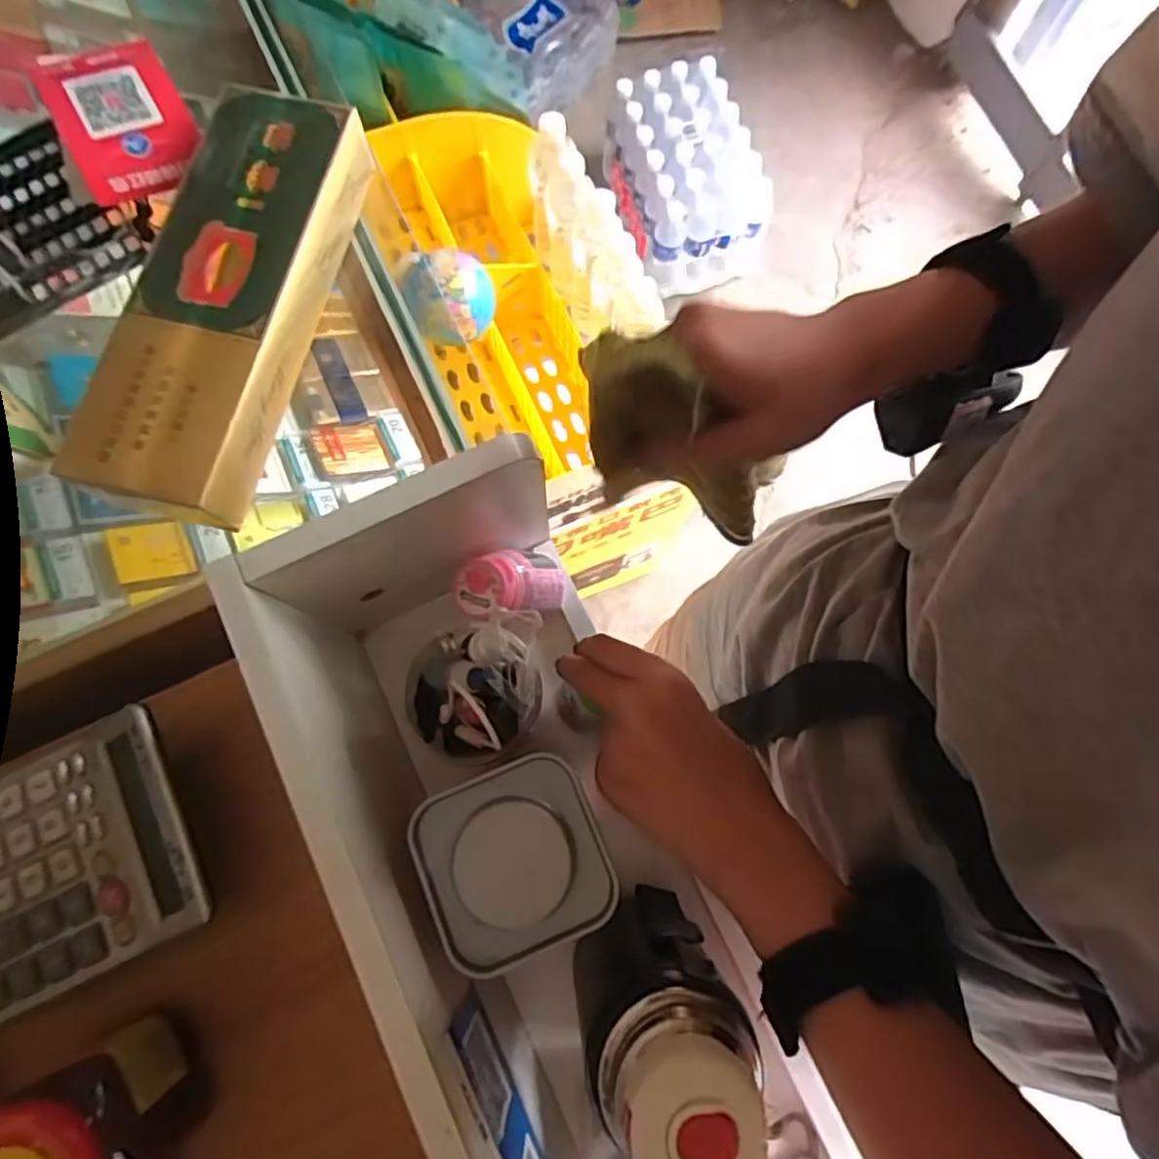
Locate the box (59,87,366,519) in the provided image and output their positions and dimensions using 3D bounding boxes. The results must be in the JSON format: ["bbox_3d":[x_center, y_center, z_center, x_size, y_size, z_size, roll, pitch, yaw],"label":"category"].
[{"bbox_3d":[-0.210,-0.173,0.421,0.099,0.050,0.287,12,77,3],"label":"box"}]

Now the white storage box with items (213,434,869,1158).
[{"bbox_3d":[0.030,0.247,0.347,0.165,0.200,0.600,-25,78,-6],"label":"white storage box with items"}]

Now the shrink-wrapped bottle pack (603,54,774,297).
[{"bbox_3d":[0.227,-0.851,1.445,0.266,0.227,0.372,-15,77,-3],"label":"shrink-wrapped bottle pack"}]

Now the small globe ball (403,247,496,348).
[{"bbox_3d":[-0.145,-0.317,0.739,0.096,0.083,0.088,-15,77,-4],"label":"small globe ball"}]

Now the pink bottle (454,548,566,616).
[{"bbox_3d":[-0.039,0.002,0.439,0.034,0.082,0.046,-36,77,26],"label":"pink bottle"}]

